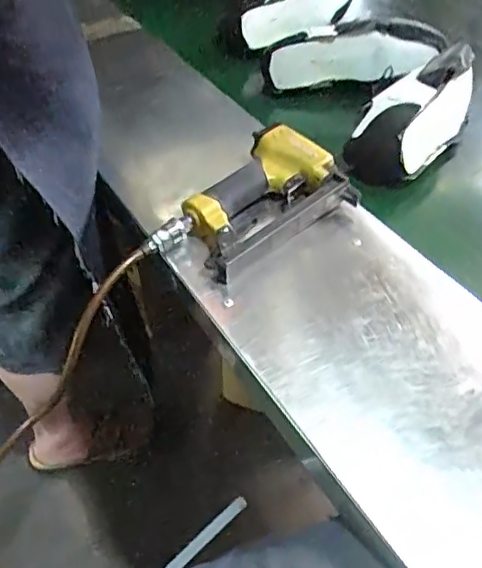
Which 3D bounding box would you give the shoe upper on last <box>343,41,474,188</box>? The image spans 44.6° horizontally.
[{"bbox_3d":[0.225,-0.223,0.761,0.112,0.087,0.229,21,51,20],"label":"shoe upper on last"}]

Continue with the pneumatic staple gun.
[{"bbox_3d":[0.016,-0.082,0.621,0.128,0.047,0.220,31,56,27],"label":"pneumatic staple gun"}]

